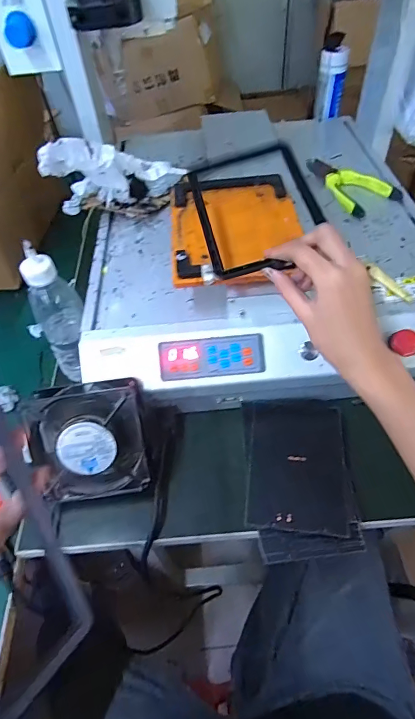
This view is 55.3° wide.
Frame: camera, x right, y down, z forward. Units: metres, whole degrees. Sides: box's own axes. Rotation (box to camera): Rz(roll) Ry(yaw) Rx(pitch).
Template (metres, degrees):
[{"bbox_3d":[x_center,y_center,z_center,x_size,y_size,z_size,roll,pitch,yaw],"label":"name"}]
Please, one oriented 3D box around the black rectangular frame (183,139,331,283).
[{"bbox_3d":[0.050,-0.156,0.409,0.117,0.008,0.160,-16,64,3],"label":"black rectangular frame"}]

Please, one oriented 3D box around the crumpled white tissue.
[{"bbox_3d":[-0.141,-0.273,0.552,0.184,0.111,0.080,-28,55,-17],"label":"crumpled white tissue"}]

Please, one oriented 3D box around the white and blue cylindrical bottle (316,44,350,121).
[{"bbox_3d":[0.235,-0.520,0.749,0.049,0.104,0.046,-1,51,3],"label":"white and blue cylindrical bottle"}]

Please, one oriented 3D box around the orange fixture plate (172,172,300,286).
[{"bbox_3d":[0.033,-0.167,0.485,0.148,0.021,0.210,-4,51,1],"label":"orange fixture plate"}]

